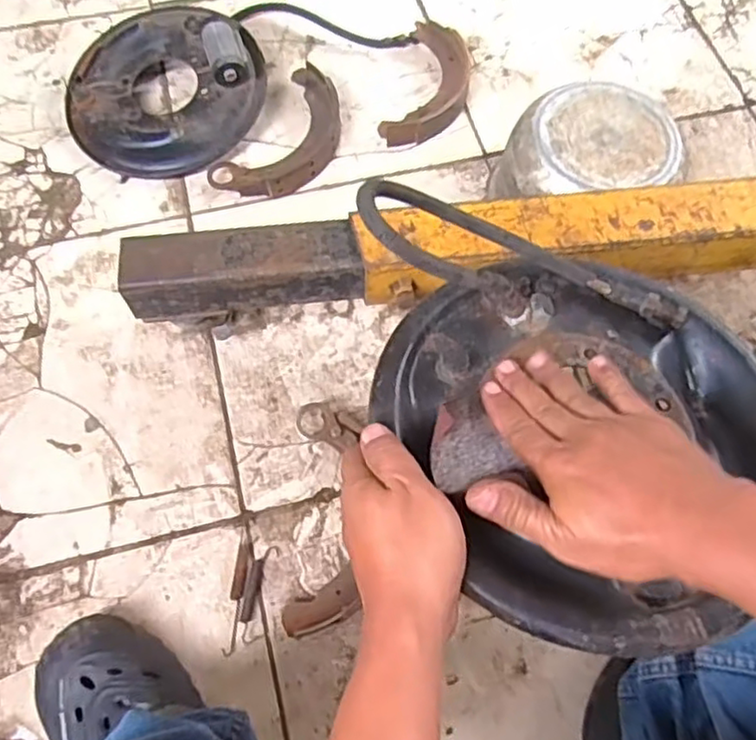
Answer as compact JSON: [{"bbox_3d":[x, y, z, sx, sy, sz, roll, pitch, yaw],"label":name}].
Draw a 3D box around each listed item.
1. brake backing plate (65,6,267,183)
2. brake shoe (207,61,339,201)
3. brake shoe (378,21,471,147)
[{"bbox_3d":[-0.290,-0.383,0.913,0.271,0.082,0.244,-9,69,-5],"label":"brake backing plate"},{"bbox_3d":[-0.118,-0.313,0.908,0.119,0.033,0.223,31,71,11],"label":"brake shoe"},{"bbox_3d":[0.076,-0.402,0.952,0.103,0.037,0.221,17,69,5],"label":"brake shoe"}]

